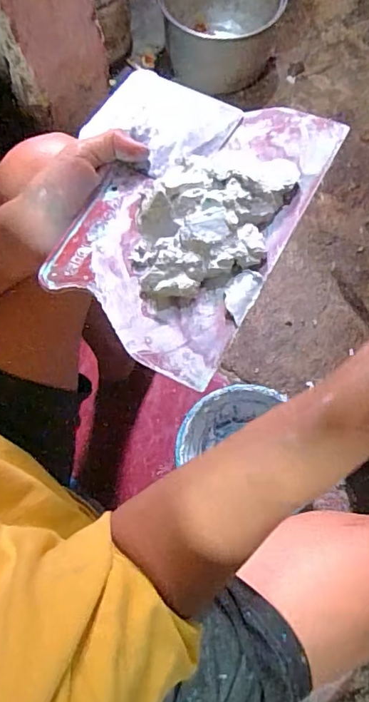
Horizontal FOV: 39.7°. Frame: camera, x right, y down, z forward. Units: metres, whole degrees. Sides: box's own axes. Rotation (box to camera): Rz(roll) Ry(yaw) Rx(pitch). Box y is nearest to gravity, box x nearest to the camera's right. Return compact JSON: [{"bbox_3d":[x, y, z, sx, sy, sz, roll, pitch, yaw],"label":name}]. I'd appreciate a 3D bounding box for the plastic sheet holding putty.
[{"bbox_3d":[-0.014,-0.102,0.347,0.173,0.036,0.206,28,75,11],"label":"plastic sheet holding putty"}]

